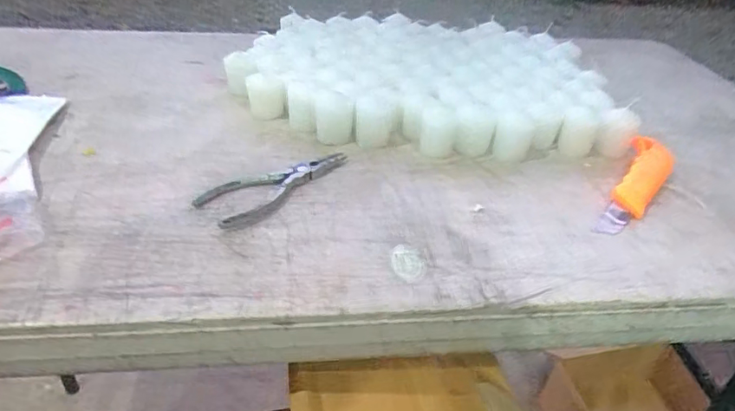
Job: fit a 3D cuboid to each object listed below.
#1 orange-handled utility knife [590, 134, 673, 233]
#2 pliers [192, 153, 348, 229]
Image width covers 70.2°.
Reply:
[{"bbox_3d":[0.252,-0.020,0.484,0.039,0.025,0.158,23,38,25],"label":"orange-handled utility knife"},{"bbox_3d":[-0.075,-0.021,0.447,0.056,0.007,0.139,31,44,30],"label":"pliers"}]

